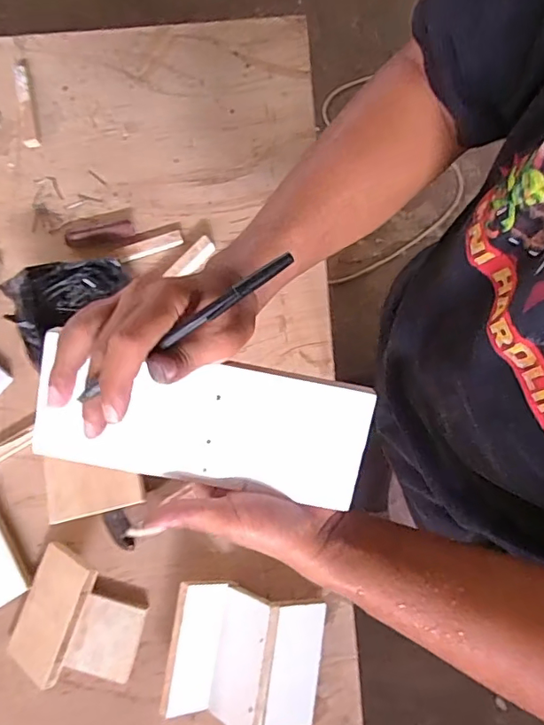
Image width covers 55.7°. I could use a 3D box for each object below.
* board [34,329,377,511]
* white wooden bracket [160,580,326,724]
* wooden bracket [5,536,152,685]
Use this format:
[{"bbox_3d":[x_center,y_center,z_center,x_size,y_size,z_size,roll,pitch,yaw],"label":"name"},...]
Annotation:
[{"bbox_3d":[-0.048,0.040,0.356,0.225,0.007,0.085,11,99,-3],"label":"board"},{"bbox_3d":[-0.031,0.367,0.647,0.186,0.080,0.153,9,79,2],"label":"white wooden bracket"},{"bbox_3d":[-0.253,0.342,0.668,0.163,0.048,0.153,23,79,4],"label":"wooden bracket"}]

